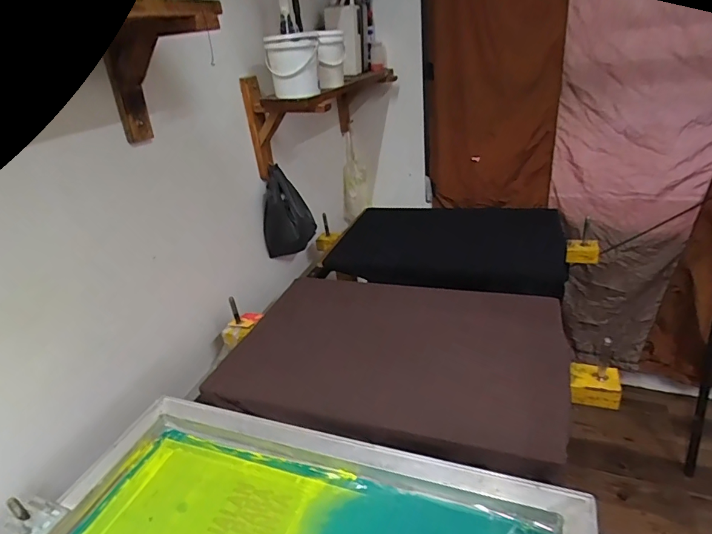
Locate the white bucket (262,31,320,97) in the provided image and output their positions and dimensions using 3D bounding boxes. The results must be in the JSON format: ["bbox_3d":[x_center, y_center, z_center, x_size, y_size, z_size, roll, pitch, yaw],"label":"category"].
[{"bbox_3d":[-0.136,-0.447,0.968,0.117,0.126,0.117,-6,29,-5],"label":"white bucket"}]

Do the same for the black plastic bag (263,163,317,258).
[{"bbox_3d":[-0.188,-0.148,1.222,0.150,0.226,0.062,-12,30,-16],"label":"black plastic bag"}]

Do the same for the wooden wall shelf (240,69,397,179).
[{"bbox_3d":[-0.065,-0.455,1.293,0.217,0.222,0.602,10,31,23],"label":"wooden wall shelf"}]

